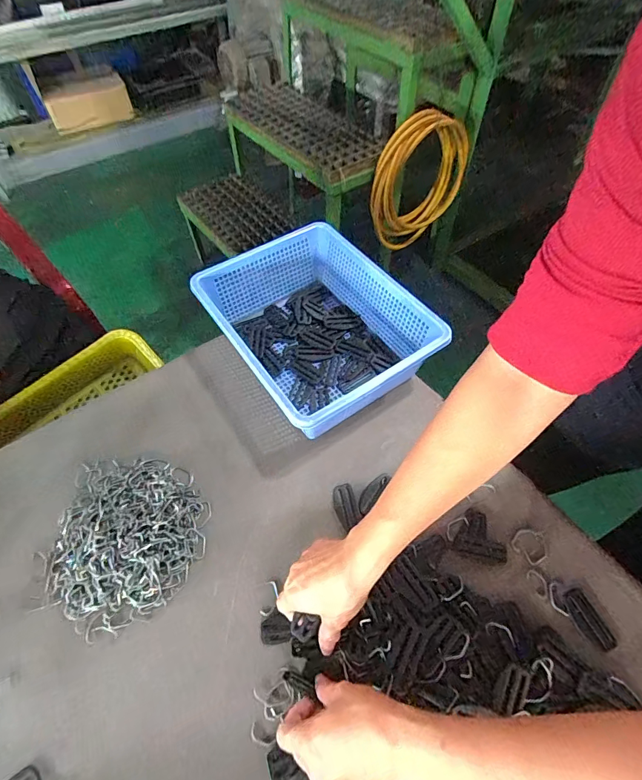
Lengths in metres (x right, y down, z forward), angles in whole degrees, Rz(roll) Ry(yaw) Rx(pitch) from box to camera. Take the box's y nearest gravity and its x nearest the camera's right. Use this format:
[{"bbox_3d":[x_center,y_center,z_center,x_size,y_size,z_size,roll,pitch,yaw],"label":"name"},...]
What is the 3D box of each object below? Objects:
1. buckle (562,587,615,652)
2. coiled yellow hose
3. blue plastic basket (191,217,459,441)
[{"bbox_3d":[0.276,0.238,0.417,0.029,0.004,0.057,-18,58,-10],"label":"buckle"},{"bbox_3d":[0.319,-0.654,1.287,0.112,0.380,0.380,39,65,24],"label":"coiled yellow hose"},{"bbox_3d":[-0.008,-0.086,0.581,0.236,0.103,0.295,-30,61,-17],"label":"blue plastic basket"}]

